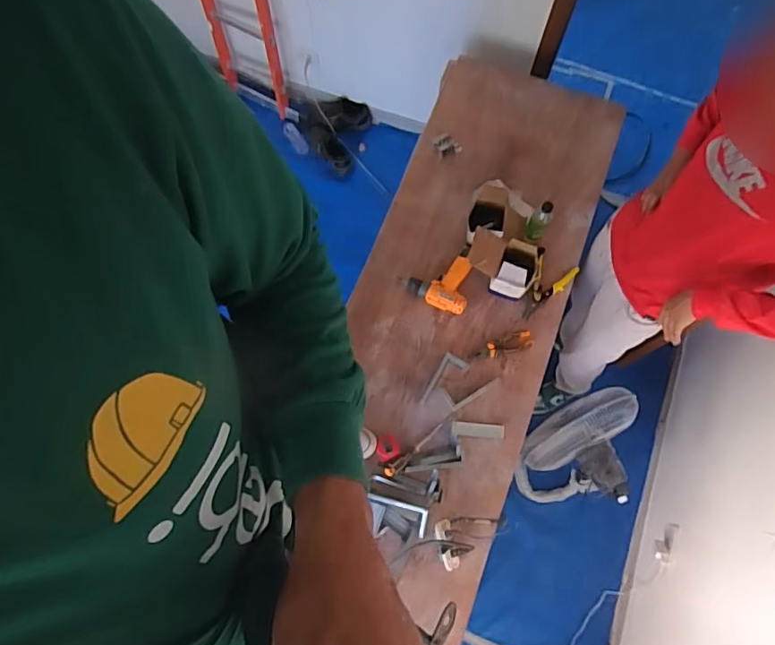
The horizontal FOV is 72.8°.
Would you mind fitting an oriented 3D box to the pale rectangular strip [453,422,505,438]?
[{"bbox_3d":[0.249,0.295,1.449,0.140,0.027,0.033,4,72,1],"label":"pale rectangular strip"}]

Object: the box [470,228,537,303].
[{"bbox_3d":[0.325,-0.159,1.521,0.192,0.126,0.138,16,73,5],"label":"box"}]

